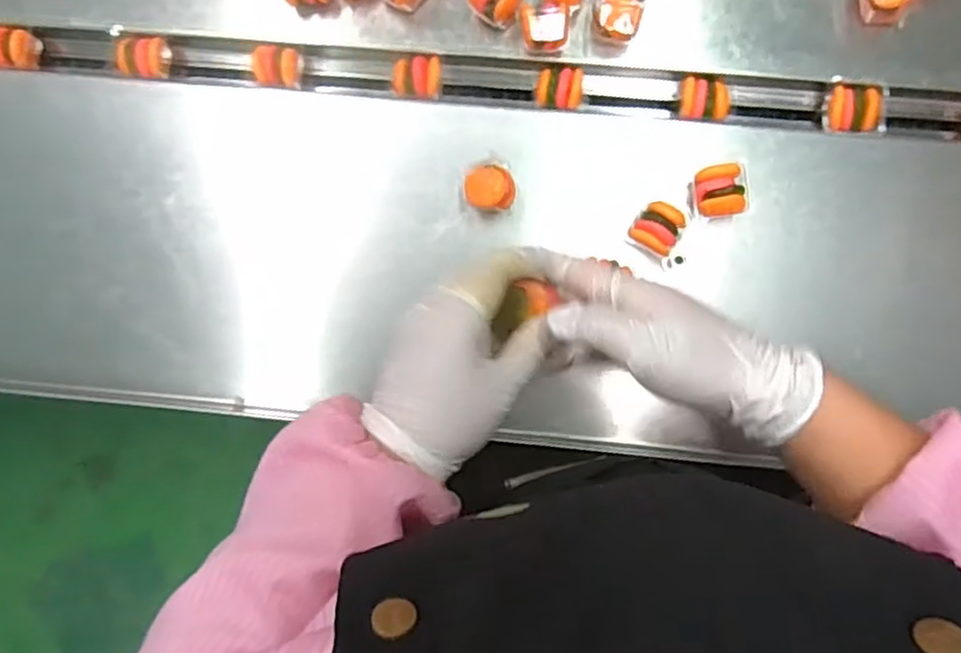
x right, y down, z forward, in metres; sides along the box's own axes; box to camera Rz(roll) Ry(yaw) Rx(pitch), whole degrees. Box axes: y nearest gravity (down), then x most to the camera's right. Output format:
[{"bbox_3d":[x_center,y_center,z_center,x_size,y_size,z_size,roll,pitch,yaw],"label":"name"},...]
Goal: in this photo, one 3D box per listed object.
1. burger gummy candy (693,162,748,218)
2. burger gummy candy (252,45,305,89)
[{"bbox_3d":[0.161,-0.090,0.474,0.033,0.028,0.033,-9,87,3],"label":"burger gummy candy"},{"bbox_3d":[-0.145,-0.186,0.504,0.031,0.025,0.027,-9,87,3],"label":"burger gummy candy"}]

